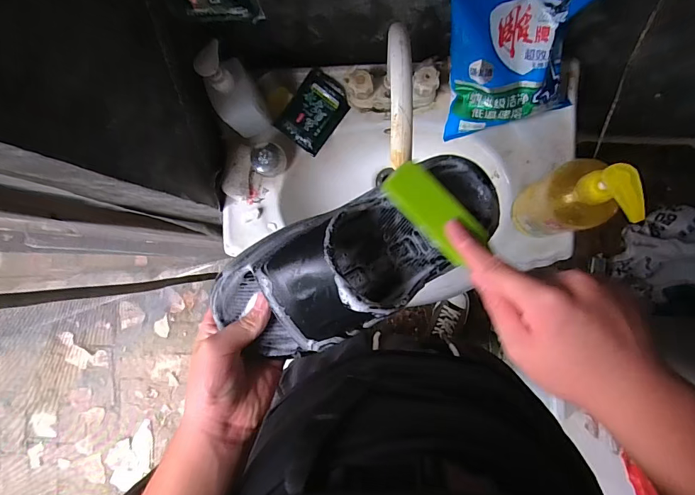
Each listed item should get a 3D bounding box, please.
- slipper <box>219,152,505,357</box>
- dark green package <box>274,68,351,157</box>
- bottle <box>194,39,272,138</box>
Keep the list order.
[{"bbox_3d":[0.017,0.011,0.356,0.275,0.076,0.106,-27,86,-8],"label":"slipper"},{"bbox_3d":[-0.056,-0.236,0.688,0.090,0.020,0.124,37,91,5],"label":"dark green package"},{"bbox_3d":[-0.169,-0.228,0.597,0.064,0.182,0.076,-32,86,3],"label":"bottle"}]

